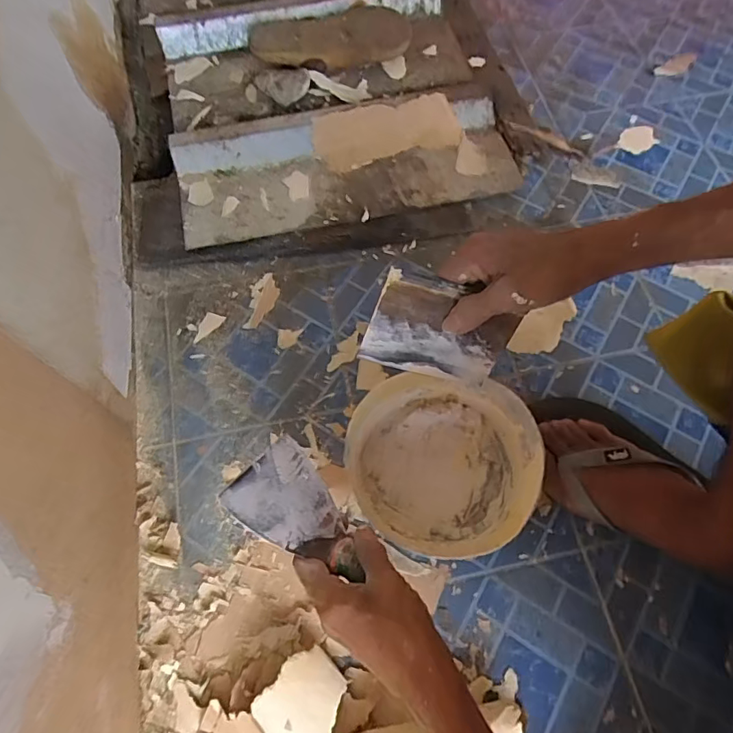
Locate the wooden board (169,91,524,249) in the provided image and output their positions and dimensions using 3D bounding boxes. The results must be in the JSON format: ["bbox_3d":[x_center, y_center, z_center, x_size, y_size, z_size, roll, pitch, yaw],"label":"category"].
[{"bbox_3d":[-0.023,-0.289,0.691,0.465,0.035,0.181,-13,67,-7],"label":"wooden board"}]

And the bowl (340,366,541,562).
[{"bbox_3d":[0.079,0.102,0.501,0.169,0.072,0.167,0,66,-1],"label":"bowl"}]

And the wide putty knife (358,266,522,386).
[{"bbox_3d":[0.061,-0.029,0.407,0.115,0.088,0.004,11,38,-12],"label":"wide putty knife"}]

